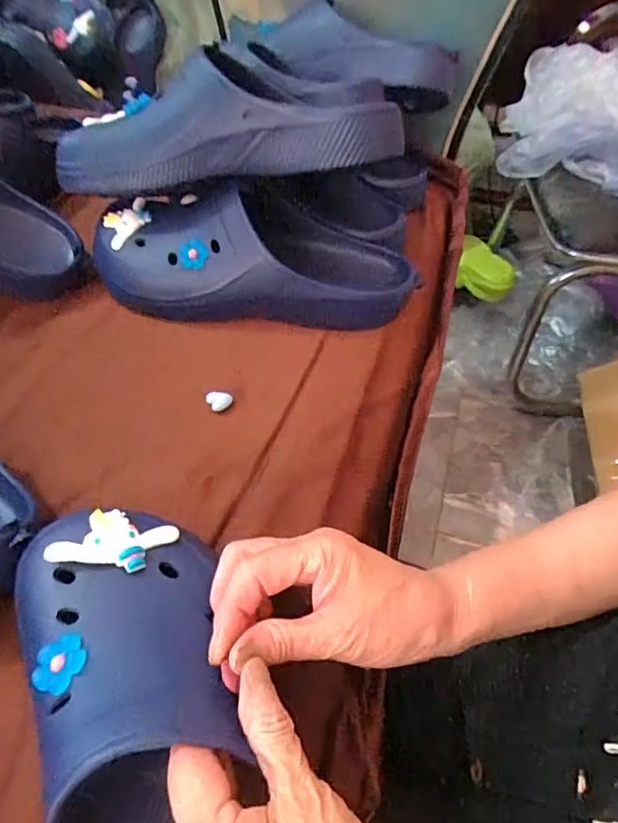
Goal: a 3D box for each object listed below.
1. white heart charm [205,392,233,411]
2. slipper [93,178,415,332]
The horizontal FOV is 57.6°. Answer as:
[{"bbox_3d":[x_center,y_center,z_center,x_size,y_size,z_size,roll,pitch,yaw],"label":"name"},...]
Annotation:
[{"bbox_3d":[-0.069,-0.009,0.435,0.019,0.008,0.015,-12,52,-13],"label":"white heart charm"},{"bbox_3d":[-0.049,-0.143,0.498,0.281,0.084,0.119,9,50,4],"label":"slipper"}]

